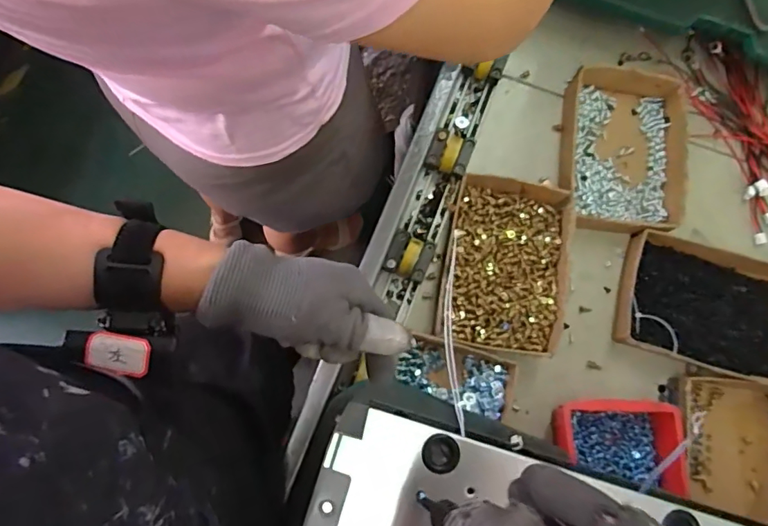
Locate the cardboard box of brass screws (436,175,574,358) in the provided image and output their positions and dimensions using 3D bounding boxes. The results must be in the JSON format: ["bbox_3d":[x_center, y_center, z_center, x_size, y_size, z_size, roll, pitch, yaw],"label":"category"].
[{"bbox_3d":[0.153,0.004,0.623,0.149,0.042,0.215,10,78,1],"label":"cardboard box of brass screws"}]

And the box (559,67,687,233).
[{"bbox_3d":[0.323,-0.148,0.664,0.154,0.040,0.218,9,78,1],"label":"box"}]

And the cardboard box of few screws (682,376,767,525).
[{"bbox_3d":[0.428,0.228,0.597,0.140,0.046,0.161,9,78,1],"label":"cardboard box of few screws"}]

